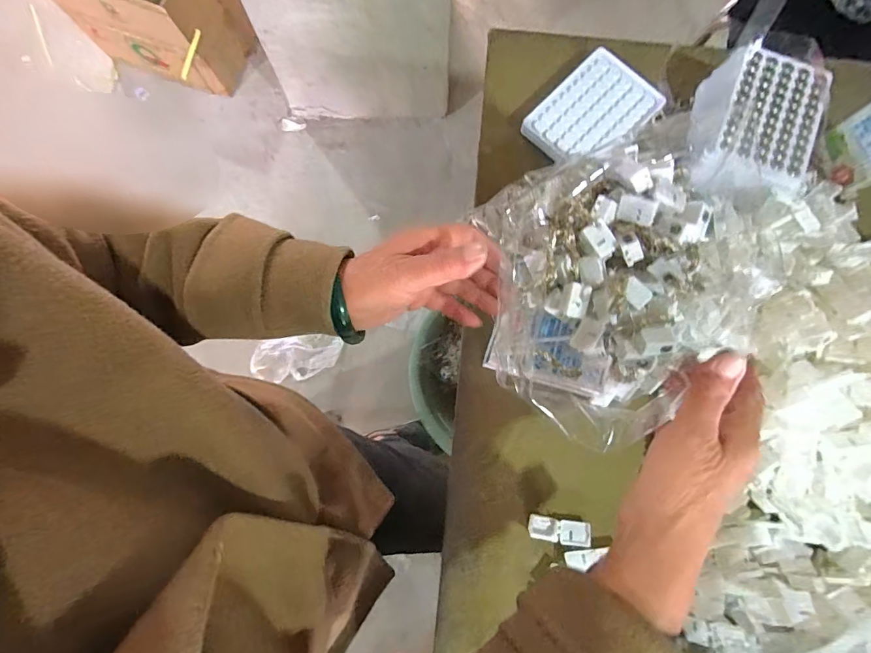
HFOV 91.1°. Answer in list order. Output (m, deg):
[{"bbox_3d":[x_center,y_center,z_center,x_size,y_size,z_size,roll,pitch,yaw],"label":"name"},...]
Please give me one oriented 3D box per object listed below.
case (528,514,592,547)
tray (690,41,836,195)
[{"bbox_3d":[0.114,0.187,0.392,0.054,0.010,0.021,7,80,2],"label":"case"},{"bbox_3d":[0.306,-0.192,0.417,0.109,0.038,0.146,19,80,4],"label":"tray"}]

